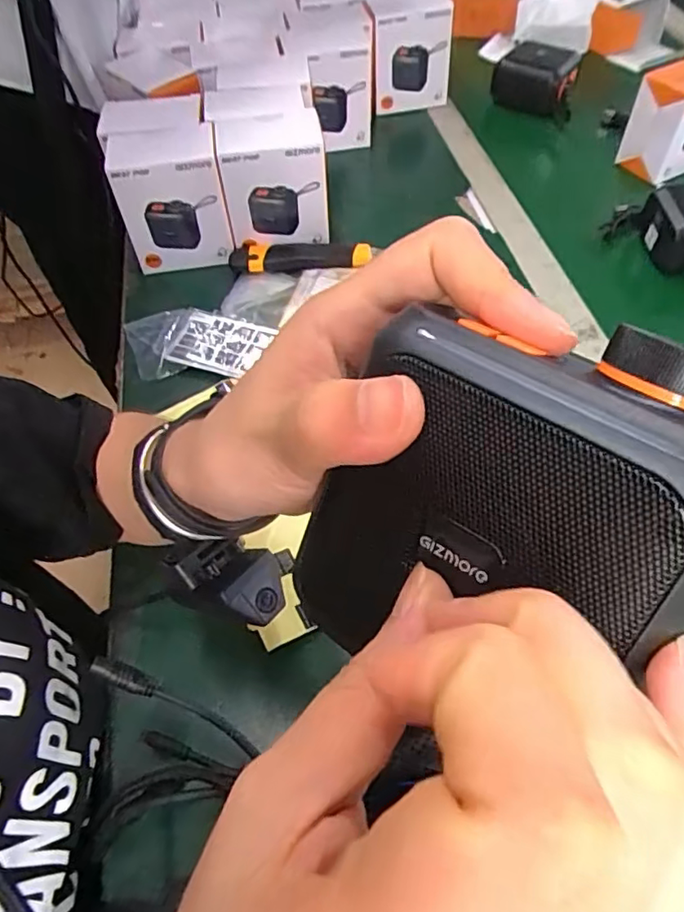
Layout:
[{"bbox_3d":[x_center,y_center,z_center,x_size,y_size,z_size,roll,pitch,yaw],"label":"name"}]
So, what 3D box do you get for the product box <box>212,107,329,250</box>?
[{"bbox_3d":[-0.069,-0.279,0.584,0.101,0.097,0.082,-6,57,-4],"label":"product box"}]

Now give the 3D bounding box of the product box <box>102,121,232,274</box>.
[{"bbox_3d":[-0.168,-0.257,0.581,0.100,0.110,0.073,-10,58,-6],"label":"product box"}]

